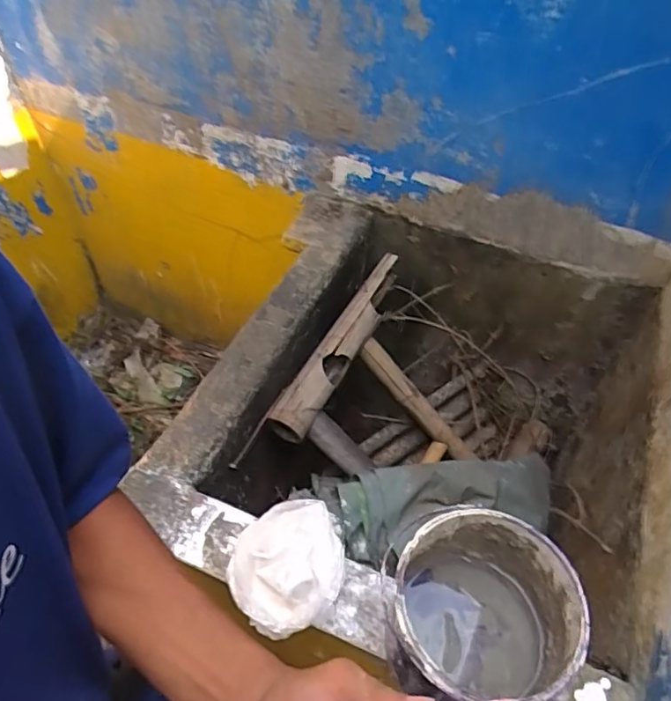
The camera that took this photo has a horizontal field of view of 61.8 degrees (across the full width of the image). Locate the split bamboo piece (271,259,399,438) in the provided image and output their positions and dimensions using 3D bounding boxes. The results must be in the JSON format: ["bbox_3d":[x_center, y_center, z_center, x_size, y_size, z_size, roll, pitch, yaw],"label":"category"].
[{"bbox_3d":[0.018,-0.015,1.160,0.074,0.086,0.482,24,53,18],"label":"split bamboo piece"}]

